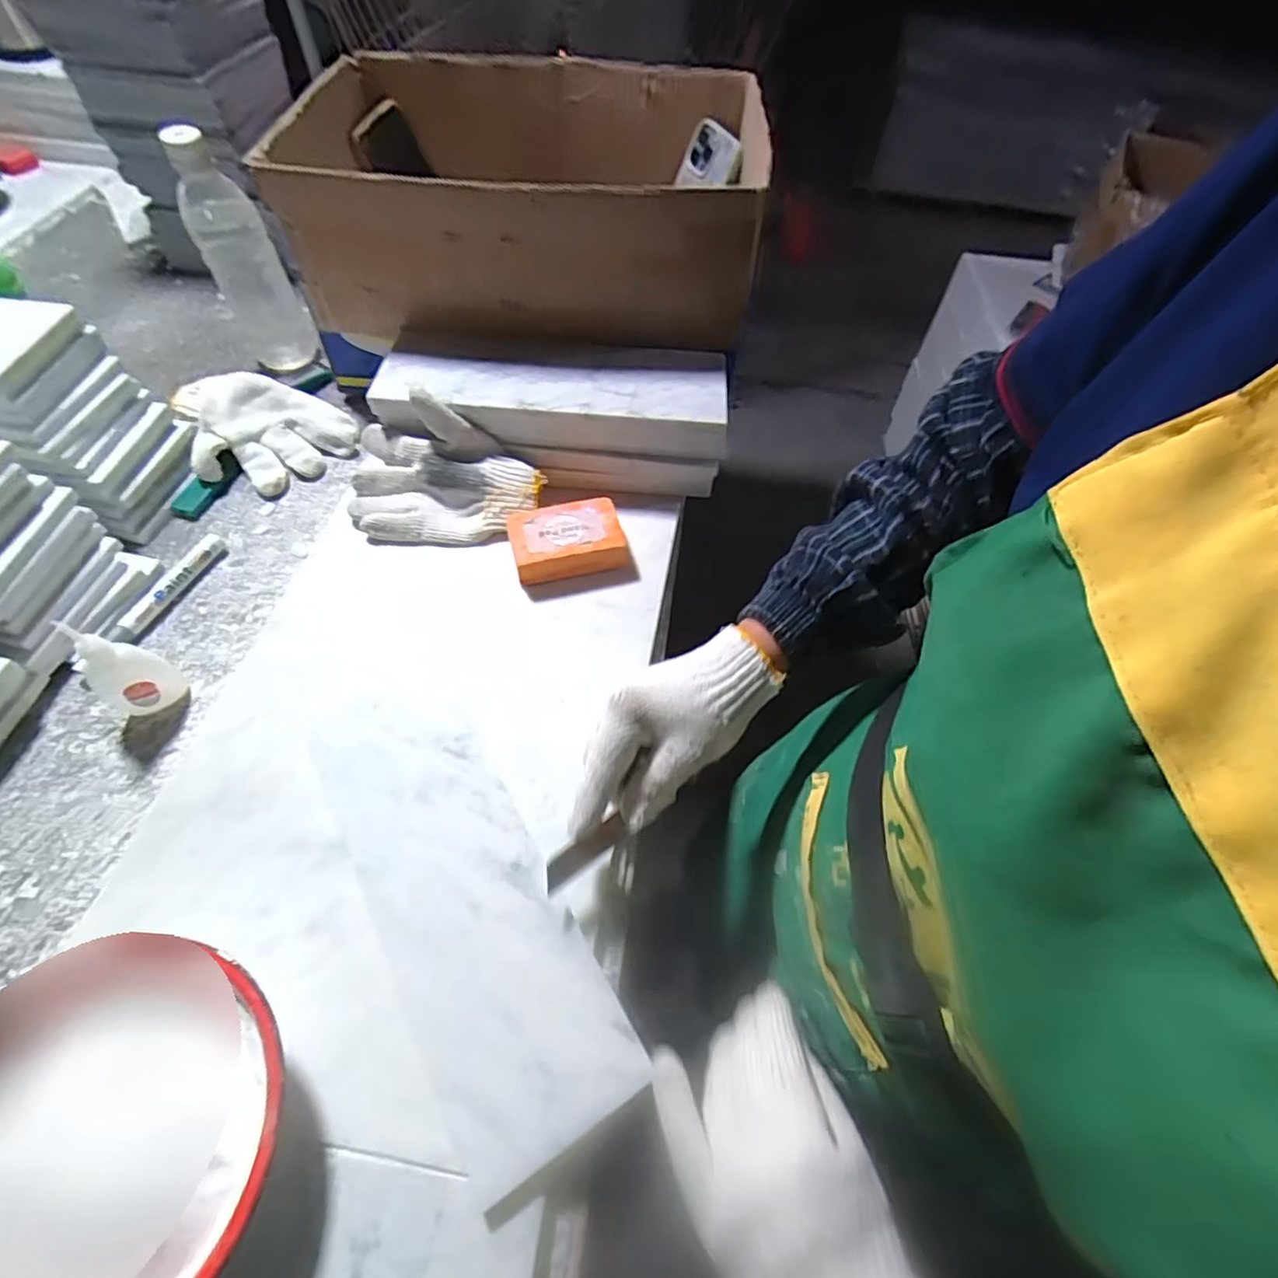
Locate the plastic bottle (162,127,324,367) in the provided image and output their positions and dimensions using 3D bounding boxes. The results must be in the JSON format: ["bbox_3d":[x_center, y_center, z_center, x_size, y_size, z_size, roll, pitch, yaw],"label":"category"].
[{"bbox_3d":[-0.381,-0.363,0.593,0.062,0.192,0.076,-28,62,-16],"label":"plastic bottle"}]

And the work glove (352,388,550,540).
[{"bbox_3d":[-0.174,-0.141,0.526,0.172,0.074,0.093,6,58,4],"label":"work glove"}]

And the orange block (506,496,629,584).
[{"bbox_3d":[-0.061,-0.084,0.526,0.092,0.032,0.062,-12,58,-7],"label":"orange block"}]

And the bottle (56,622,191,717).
[{"bbox_3d":[-0.359,0.019,0.419,0.026,0.086,0.045,36,65,21],"label":"bottle"}]

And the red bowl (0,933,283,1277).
[{"bbox_3d":[-0.249,0.233,0.288,0.159,0.074,0.150,0,58,0],"label":"red bowl"}]

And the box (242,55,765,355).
[{"bbox_3d":[-0.096,-0.453,0.609,0.413,0.125,0.332,4,59,1],"label":"box"}]

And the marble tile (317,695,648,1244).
[{"bbox_3d":[-0.107,0.154,0.377,0.102,0.011,0.286,-28,63,-16],"label":"marble tile"}]

